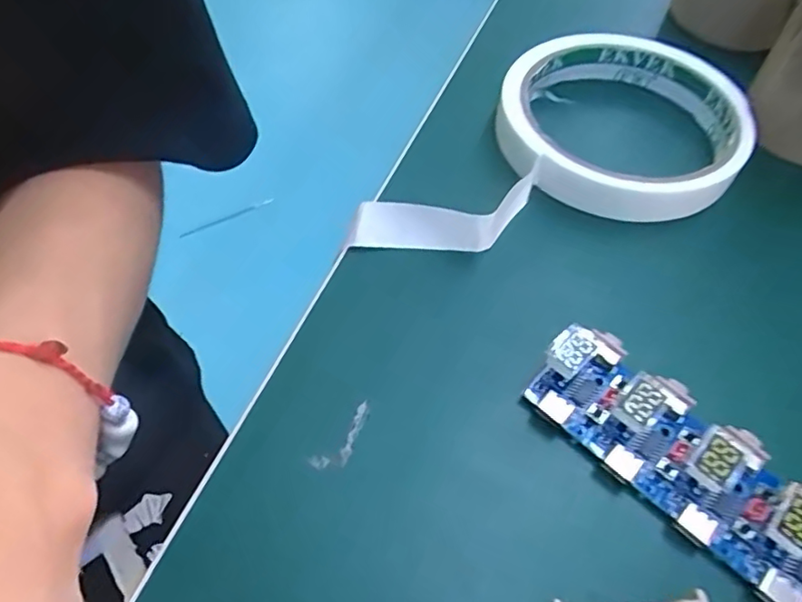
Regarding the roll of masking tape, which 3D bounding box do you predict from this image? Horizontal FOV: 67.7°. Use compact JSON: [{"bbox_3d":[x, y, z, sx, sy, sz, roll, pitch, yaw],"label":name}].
[{"bbox_3d":[0.053,-0.061,0.226,0.157,0.024,0.087,-11,57,-10],"label":"roll of masking tape"}]

